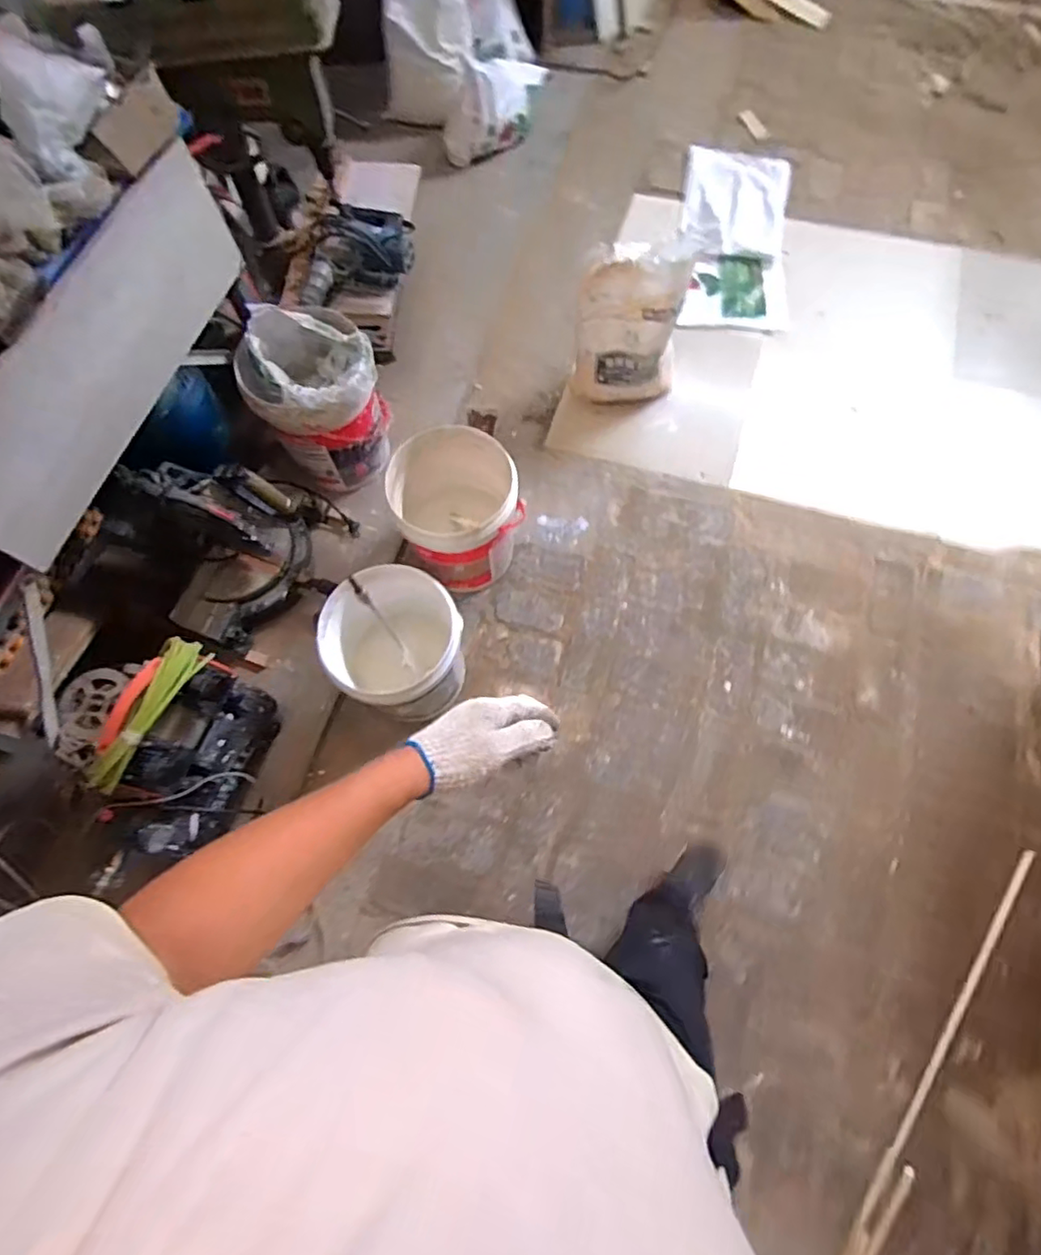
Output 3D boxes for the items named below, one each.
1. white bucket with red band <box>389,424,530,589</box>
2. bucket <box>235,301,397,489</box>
[{"bbox_3d":[-0.171,-0.307,1.691,0.333,0.363,0.324,0,70,1],"label":"white bucket with red band"},{"bbox_3d":[-0.556,-0.624,1.701,0.341,0.407,0.328,-43,74,-13],"label":"bucket"}]

